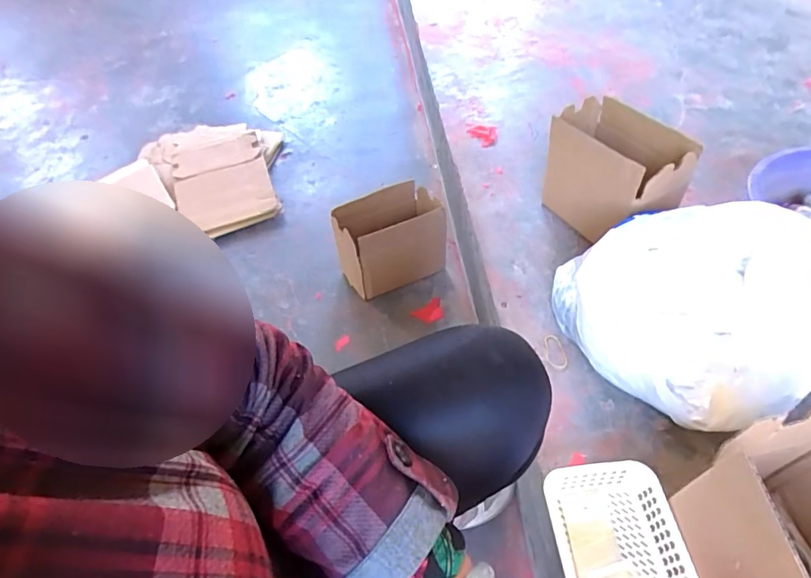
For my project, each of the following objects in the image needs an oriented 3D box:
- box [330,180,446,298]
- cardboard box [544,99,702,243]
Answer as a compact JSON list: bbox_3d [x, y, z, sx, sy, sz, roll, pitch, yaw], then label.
[{"bbox_3d":[-0.033,-0.092,1.020,0.211,0.200,0.116,-19,53,-10],"label":"box"},{"bbox_3d":[0.331,-0.176,0.797,0.110,0.194,0.231,-28,55,-15],"label":"cardboard box"}]

